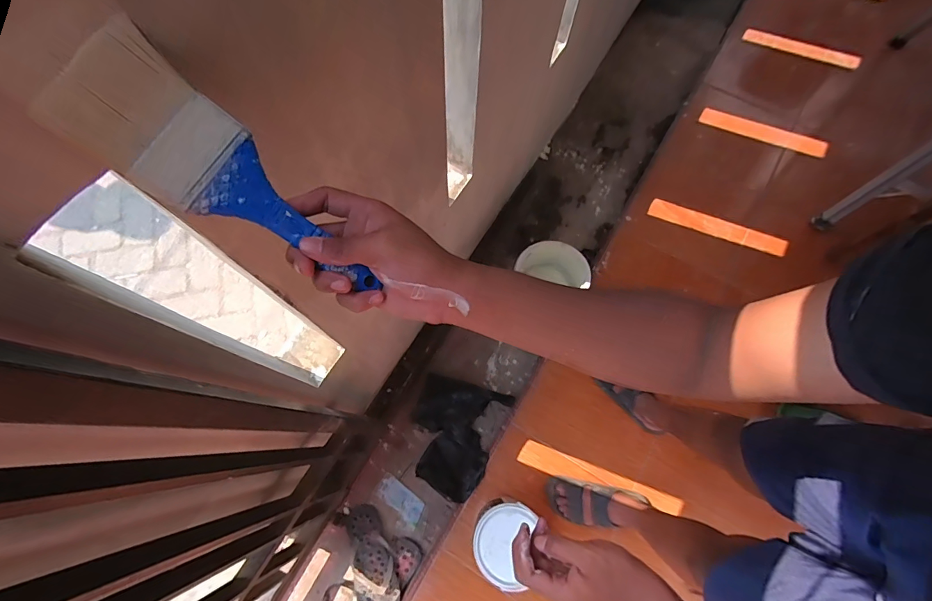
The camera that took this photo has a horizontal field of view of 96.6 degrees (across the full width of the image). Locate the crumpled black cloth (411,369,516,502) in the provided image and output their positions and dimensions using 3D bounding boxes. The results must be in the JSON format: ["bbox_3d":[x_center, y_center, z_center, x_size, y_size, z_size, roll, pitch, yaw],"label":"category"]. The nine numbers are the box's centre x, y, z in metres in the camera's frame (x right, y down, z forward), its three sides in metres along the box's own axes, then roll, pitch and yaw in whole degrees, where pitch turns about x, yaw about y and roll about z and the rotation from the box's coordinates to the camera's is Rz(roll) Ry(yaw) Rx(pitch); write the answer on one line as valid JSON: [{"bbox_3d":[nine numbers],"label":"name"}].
[{"bbox_3d":[-0.044,0.400,1.261,0.276,0.103,0.333,22,72,6],"label":"crumpled black cloth"}]

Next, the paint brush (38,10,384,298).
[{"bbox_3d":[-0.158,-0.073,0.288,0.074,0.210,0.020,-51,28,-9],"label":"paint brush"}]

